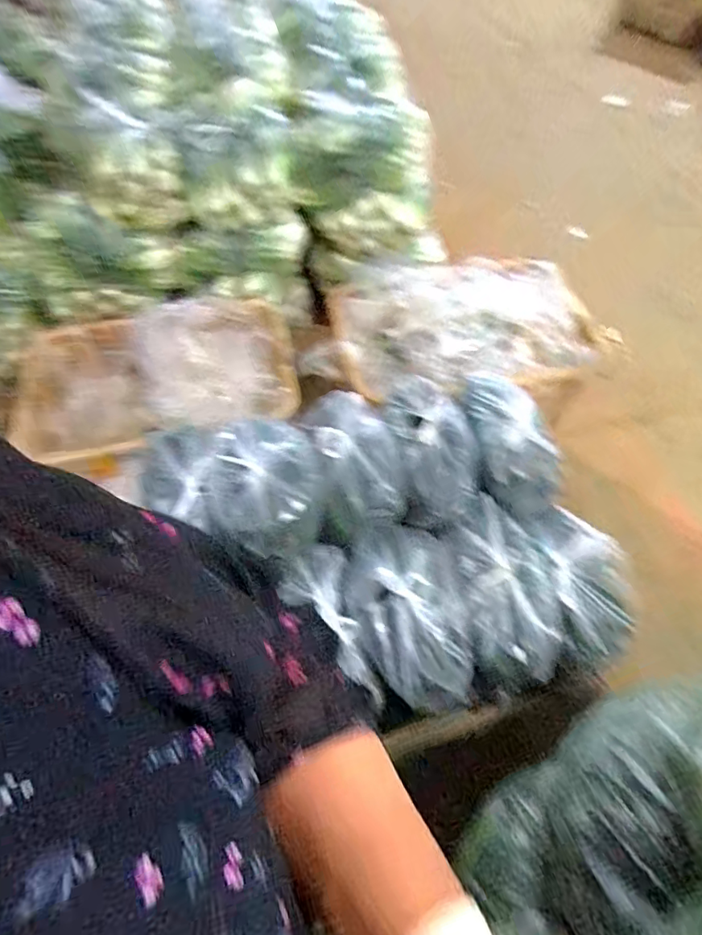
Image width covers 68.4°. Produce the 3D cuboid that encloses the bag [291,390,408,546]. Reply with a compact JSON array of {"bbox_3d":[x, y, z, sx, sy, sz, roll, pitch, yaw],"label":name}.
[{"bbox_3d":[-0.002,-0.025,1.082,0.190,0.100,0.324,-13,57,-7],"label":"bag"}]

